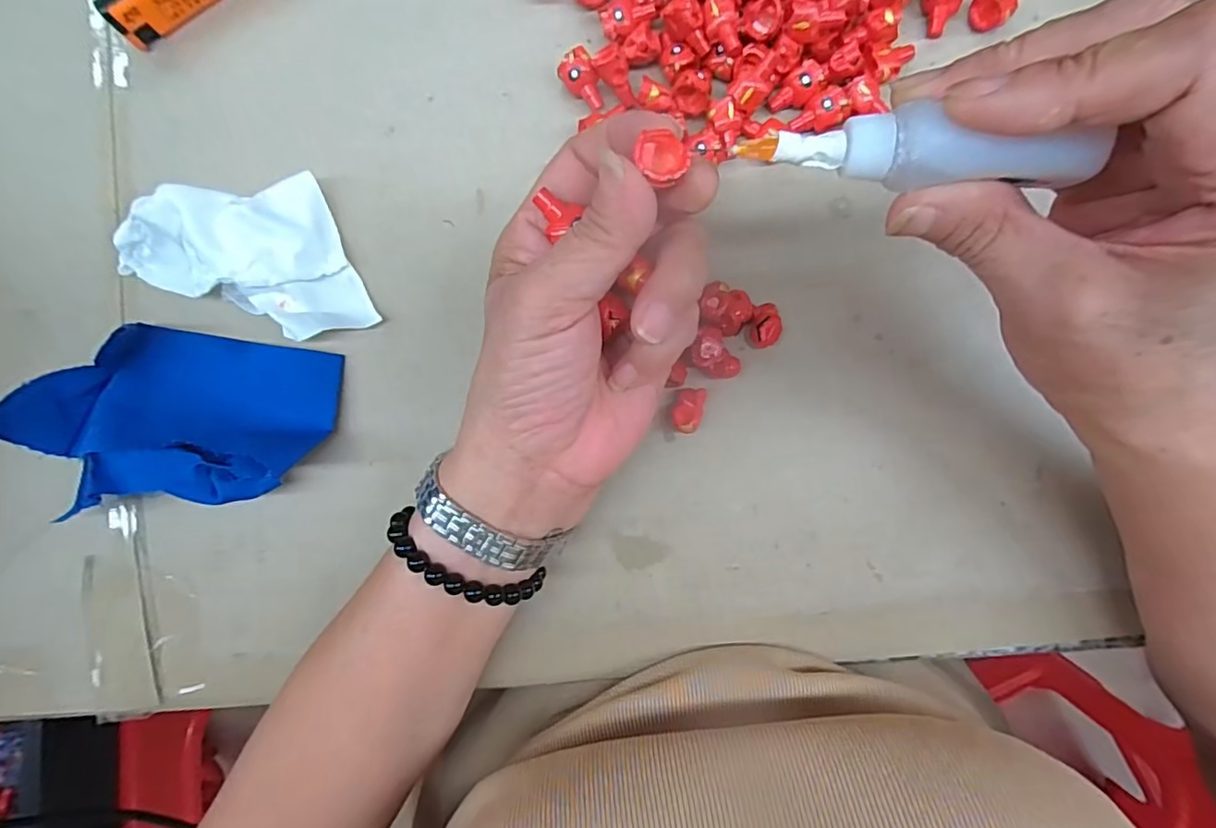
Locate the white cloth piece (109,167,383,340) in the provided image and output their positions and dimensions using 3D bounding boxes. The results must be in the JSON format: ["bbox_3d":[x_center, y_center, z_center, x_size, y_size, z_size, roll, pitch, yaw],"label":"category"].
[{"bbox_3d":[-0.170,-0.064,0.253,0.106,0.030,0.071,-14,89,1],"label":"white cloth piece"}]

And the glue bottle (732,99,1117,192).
[{"bbox_3d":[0.081,-0.072,0.150,0.086,0.015,0.017,10,89,14],"label":"glue bottle"}]

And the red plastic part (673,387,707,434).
[{"bbox_3d":[0.037,-0.002,0.261,0.013,0.011,0.021,13,90,1],"label":"red plastic part"}]

